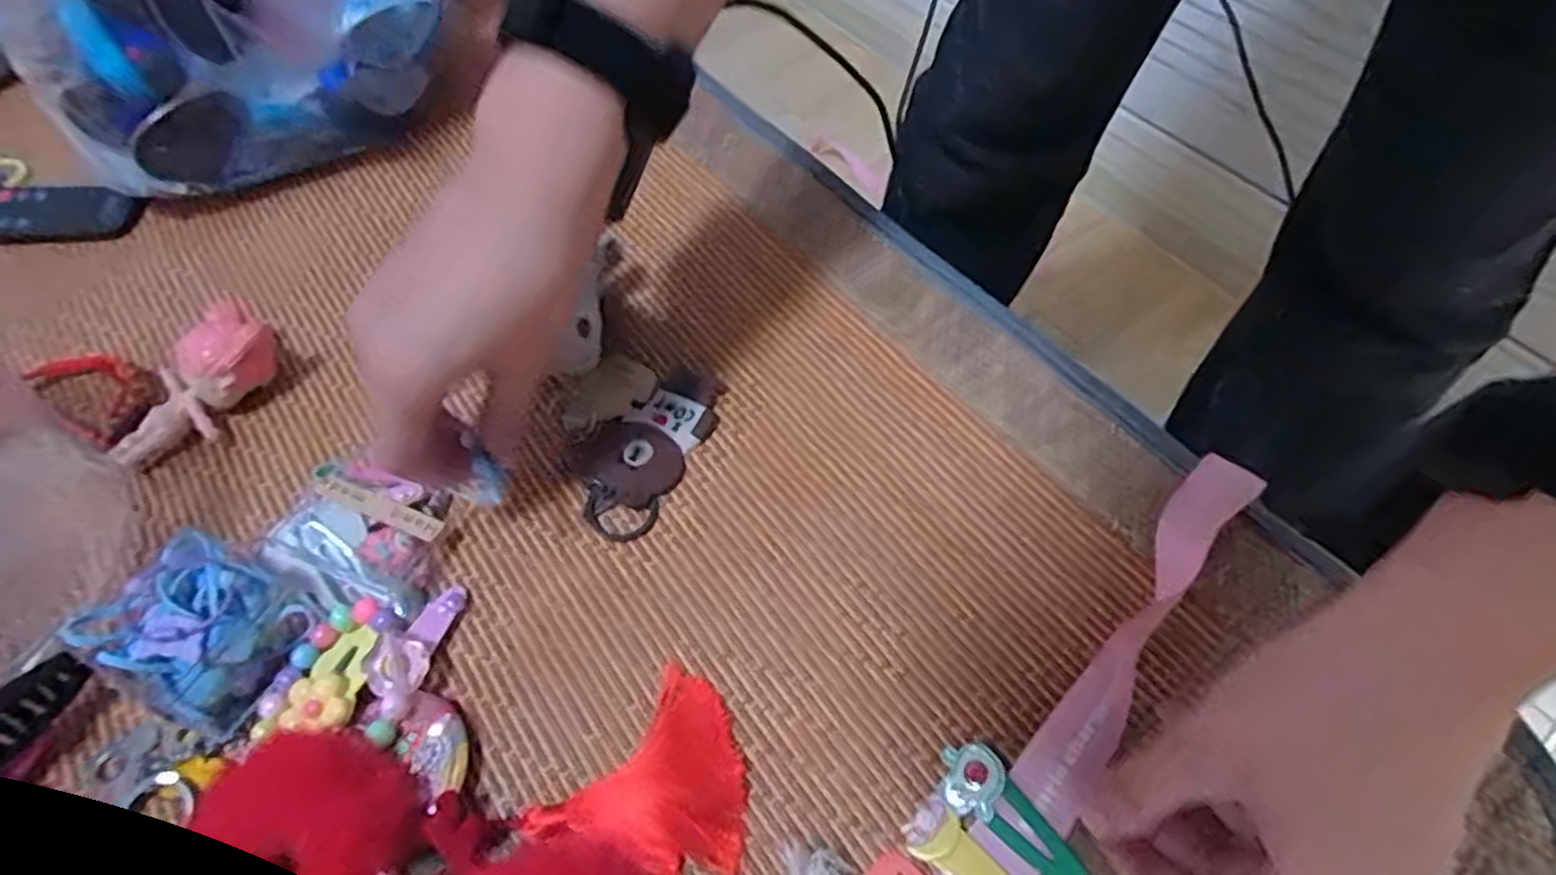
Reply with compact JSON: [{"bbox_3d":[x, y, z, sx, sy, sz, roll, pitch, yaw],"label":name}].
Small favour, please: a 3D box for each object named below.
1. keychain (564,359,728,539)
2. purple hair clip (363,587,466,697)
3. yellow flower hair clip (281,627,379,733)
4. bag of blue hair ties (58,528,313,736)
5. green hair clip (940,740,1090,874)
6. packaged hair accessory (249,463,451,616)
[{"bbox_3d":[-0.060,0.002,0.351,0.047,0.011,0.088,25,60,15],"label":"keychain"},{"bbox_3d":[-0.137,0.077,0.300,0.019,0.011,0.048,18,43,13],"label":"purple hair clip"},{"bbox_3d":[-0.165,0.088,0.290,0.024,0.005,0.041,13,58,8],"label":"yellow flower hair clip"},{"bbox_3d":[-0.211,0.070,0.287,0.047,0.034,0.052,25,60,15],"label":"bag of blue hair ties"},{"bbox_3d":[0.078,0.126,0.258,0.056,0.011,0.021,42,63,12],"label":"green hair clip"},{"bbox_3d":[-0.172,0.037,0.325,0.066,0.016,0.054,13,58,8],"label":"packaged hair accessory"}]

